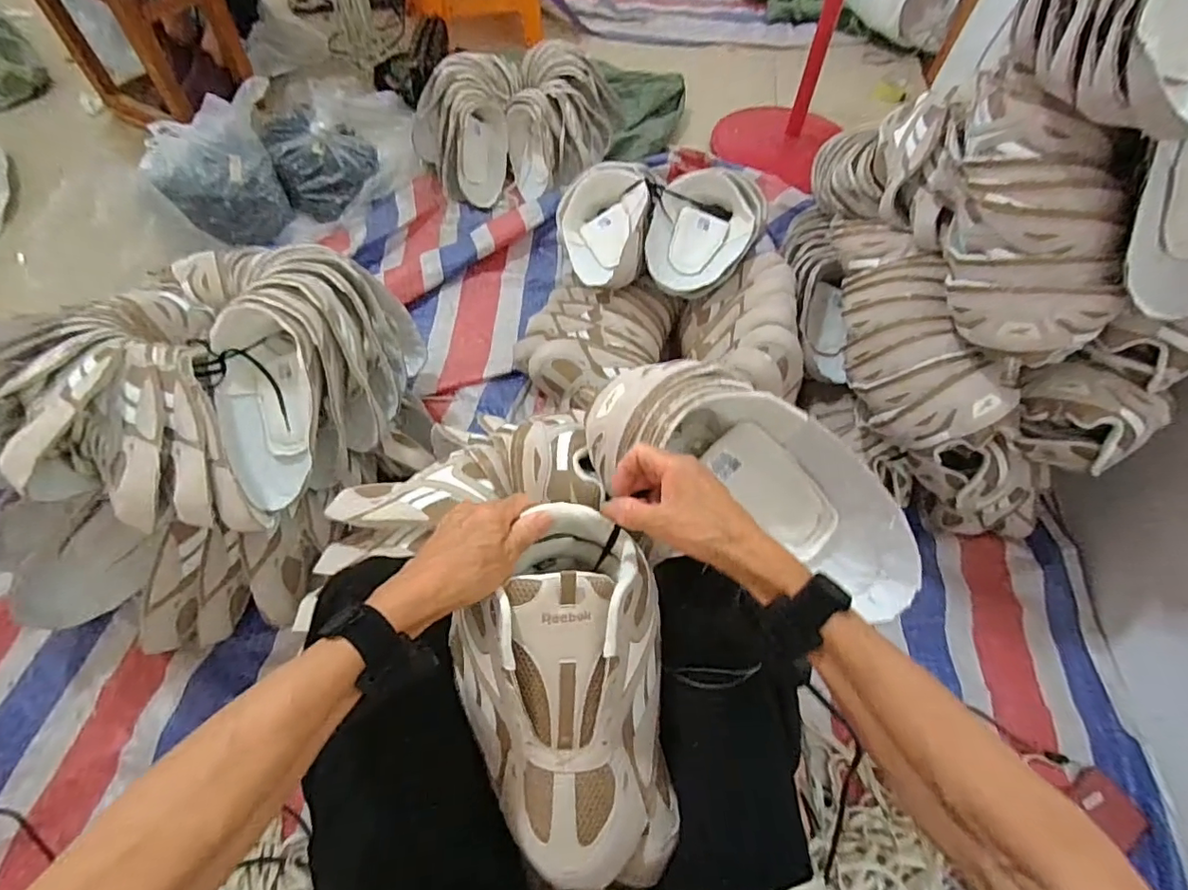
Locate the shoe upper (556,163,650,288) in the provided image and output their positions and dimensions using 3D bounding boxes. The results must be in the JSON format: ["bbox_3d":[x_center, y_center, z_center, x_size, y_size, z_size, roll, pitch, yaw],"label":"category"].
[{"bbox_3d":[0.014,-0.373,0.935,0.155,0.100,0.254,2,58,-2],"label":"shoe upper"}]

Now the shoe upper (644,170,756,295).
[{"bbox_3d":[0.180,-0.365,0.923,0.168,0.078,0.230,17,59,7],"label":"shoe upper"}]

